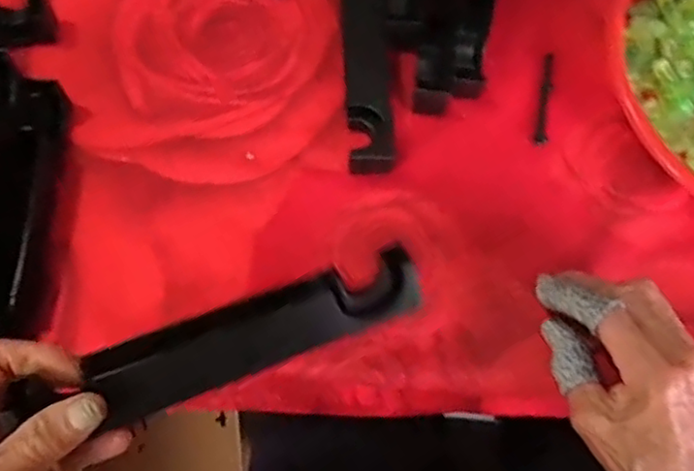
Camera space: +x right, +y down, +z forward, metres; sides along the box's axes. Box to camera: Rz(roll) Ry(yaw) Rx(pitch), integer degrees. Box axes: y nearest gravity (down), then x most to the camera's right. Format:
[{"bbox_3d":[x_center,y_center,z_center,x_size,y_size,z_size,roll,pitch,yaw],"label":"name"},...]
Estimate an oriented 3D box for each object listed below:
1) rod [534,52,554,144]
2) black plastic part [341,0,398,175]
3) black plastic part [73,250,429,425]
[{"bbox_3d":[0.140,-0.099,0.458,0.008,0.004,0.075,12,67,1],"label":"rod"},{"bbox_3d":[0.014,-0.122,0.455,0.032,0.019,0.166,-1,67,-4],"label":"black plastic part"},{"bbox_3d":[-0.041,0.047,0.311,0.156,0.019,0.033,-19,72,-4],"label":"black plastic part"}]

